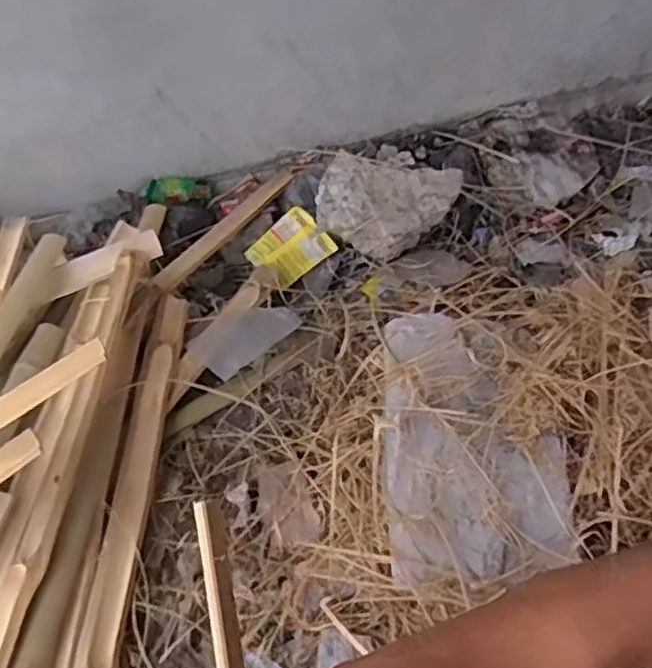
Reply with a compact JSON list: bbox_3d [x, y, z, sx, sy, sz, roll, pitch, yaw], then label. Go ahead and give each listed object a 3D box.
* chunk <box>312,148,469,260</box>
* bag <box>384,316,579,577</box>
[{"bbox_3d":[0.102,-0.210,1.129,0.211,0.089,0.159,7,49,11],"label":"chunk"},{"bbox_3d":[0.162,0.112,0.813,0.197,0.050,0.345,-4,48,1],"label":"bag"}]

